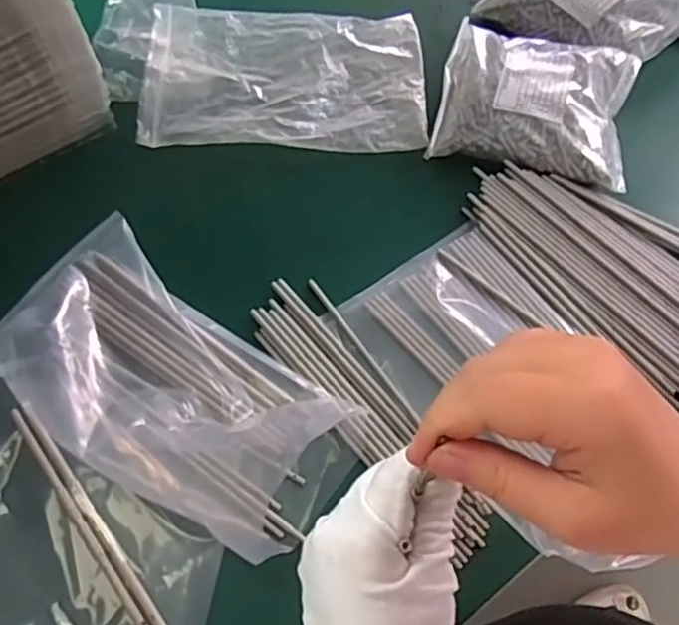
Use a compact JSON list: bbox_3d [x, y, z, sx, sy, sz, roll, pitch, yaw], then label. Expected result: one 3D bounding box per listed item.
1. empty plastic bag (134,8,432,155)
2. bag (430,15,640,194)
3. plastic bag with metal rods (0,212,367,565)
[{"bbox_3d":[-0.055,-0.253,0.714,0.289,0.024,0.181,1,62,-3],"label":"empty plastic bag"},{"bbox_3d":[0.205,-0.223,0.691,0.190,0.042,0.177,14,63,4],"label":"bag"},{"bbox_3d":[-0.139,0.056,0.550,0.307,0.040,0.176,32,65,13],"label":"plastic bag with metal rods"}]

